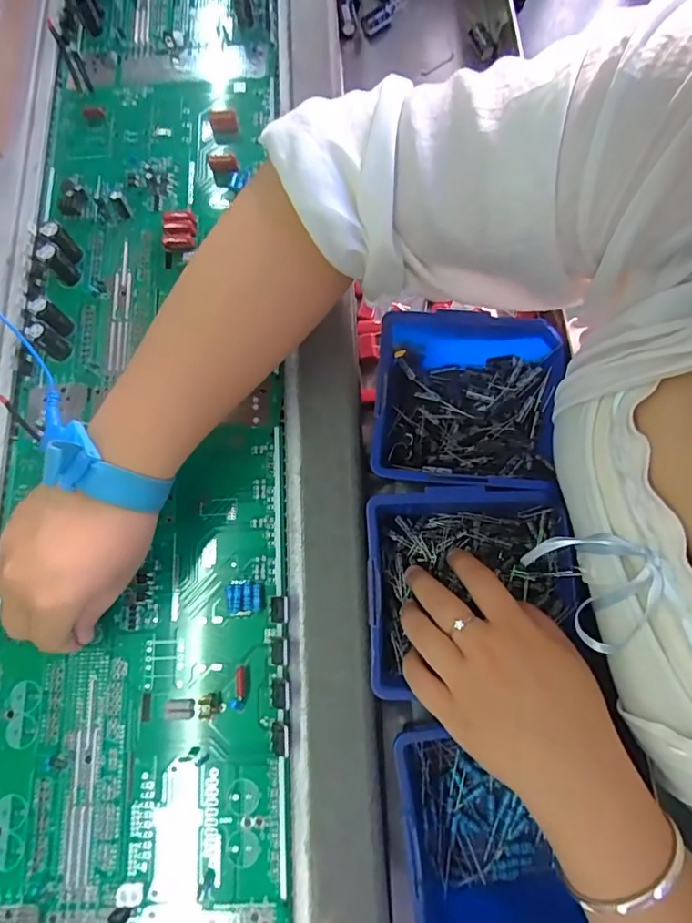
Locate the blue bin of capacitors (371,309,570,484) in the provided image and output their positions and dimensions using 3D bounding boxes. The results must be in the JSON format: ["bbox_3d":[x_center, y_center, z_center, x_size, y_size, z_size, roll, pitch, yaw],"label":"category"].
[{"bbox_3d":[0.084,-0.039,0.360,0.125,0.051,0.116,3,77,2],"label":"blue bin of capacitors"}]

